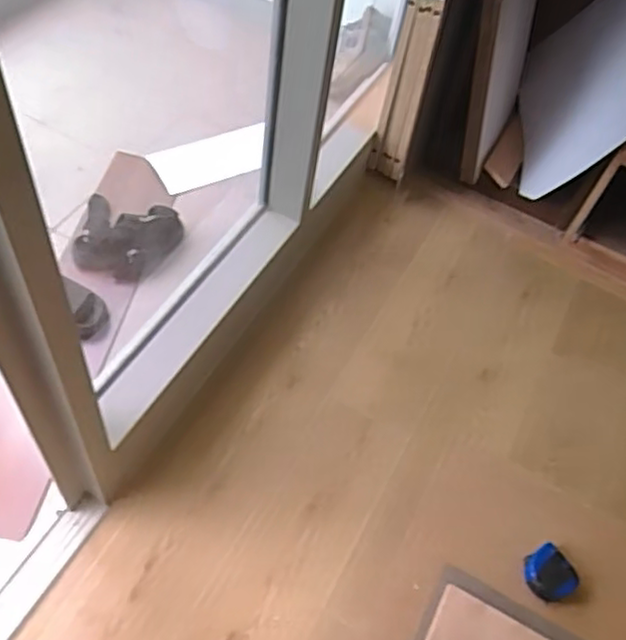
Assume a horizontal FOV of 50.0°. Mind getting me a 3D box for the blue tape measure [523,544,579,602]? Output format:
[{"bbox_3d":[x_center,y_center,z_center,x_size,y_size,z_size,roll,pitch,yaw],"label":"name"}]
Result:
[{"bbox_3d":[0.379,0.404,1.068,0.079,0.043,0.080,-22,61,-22],"label":"blue tape measure"}]

